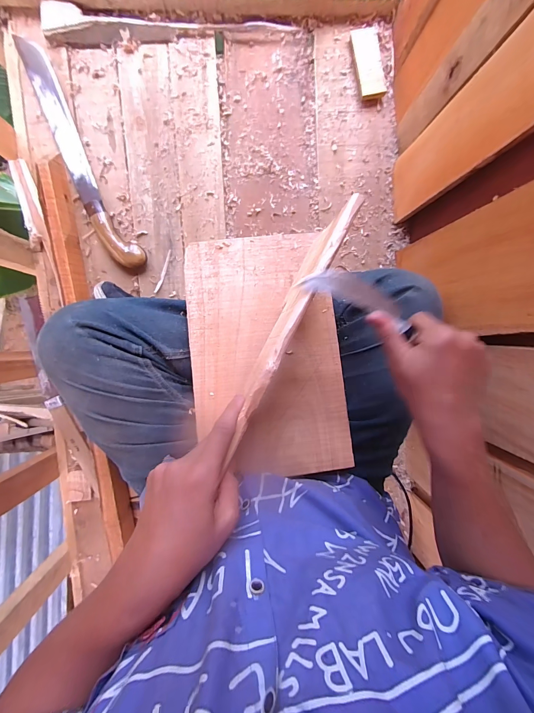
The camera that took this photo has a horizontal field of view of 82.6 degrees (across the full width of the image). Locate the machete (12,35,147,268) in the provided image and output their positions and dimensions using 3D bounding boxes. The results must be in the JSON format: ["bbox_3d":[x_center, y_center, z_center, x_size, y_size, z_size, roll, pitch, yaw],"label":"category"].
[{"bbox_3d":[-0.345,-0.359,0.559,0.059,0.027,0.426,-26,94,1],"label":"machete"}]

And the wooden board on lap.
[{"bbox_3d":[0.000,-0.005,0.412,0.199,0.013,0.323,-6,86,-5],"label":"wooden board on lap"}]

